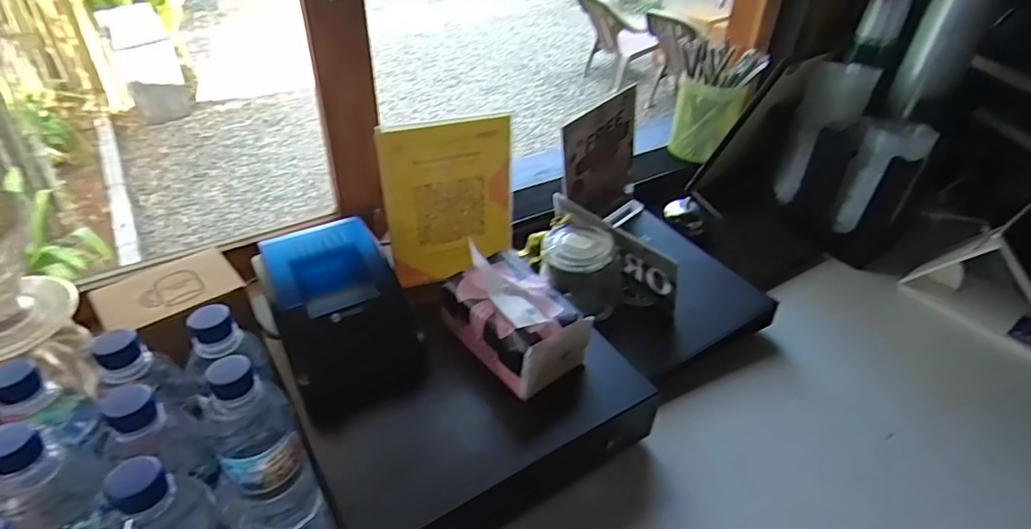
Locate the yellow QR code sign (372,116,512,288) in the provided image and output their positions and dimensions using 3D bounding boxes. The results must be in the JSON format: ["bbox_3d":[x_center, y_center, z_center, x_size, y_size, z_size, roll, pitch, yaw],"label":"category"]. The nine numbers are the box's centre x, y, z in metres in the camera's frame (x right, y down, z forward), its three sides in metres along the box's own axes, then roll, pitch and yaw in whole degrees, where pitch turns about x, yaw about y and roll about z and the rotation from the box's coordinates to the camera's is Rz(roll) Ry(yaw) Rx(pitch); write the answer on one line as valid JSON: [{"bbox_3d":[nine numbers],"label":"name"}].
[{"bbox_3d":[-0.071,-0.069,0.642,0.143,0.196,0.013,-12,40,-18],"label":"yellow QR code sign"}]

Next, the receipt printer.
[{"bbox_3d":[-0.176,0.053,0.581,0.125,0.123,0.169,-20,43,-26],"label":"receipt printer"}]

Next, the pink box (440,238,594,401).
[{"bbox_3d":[-0.002,0.049,0.593,0.094,0.084,0.147,-25,46,-31],"label":"pink box"}]

